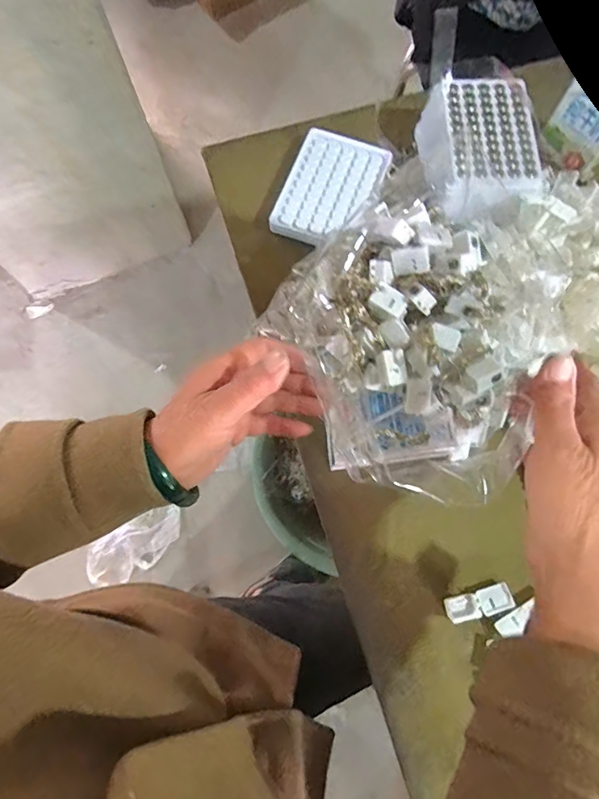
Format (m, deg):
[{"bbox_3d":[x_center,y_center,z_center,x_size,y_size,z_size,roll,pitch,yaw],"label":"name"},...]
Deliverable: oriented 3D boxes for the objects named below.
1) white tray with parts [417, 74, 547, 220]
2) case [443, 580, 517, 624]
[{"bbox_3d":[0.177,-0.247,0.460,0.109,0.038,0.146,-4,74,-1],"label":"white tray with parts"},{"bbox_3d":[0.151,0.171,0.387,0.054,0.010,0.021,-16,75,-4],"label":"case"}]

